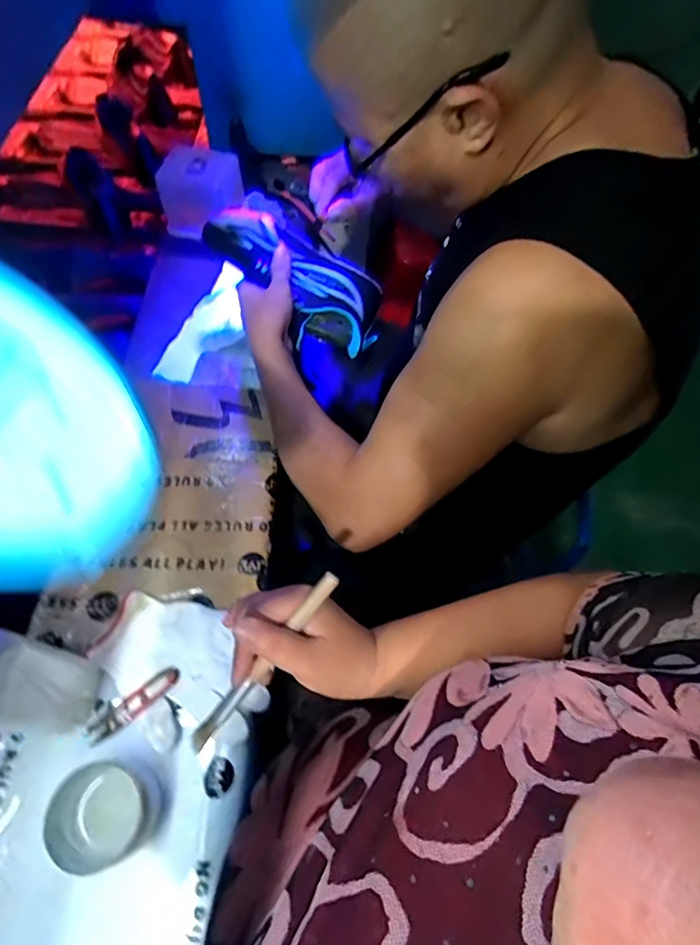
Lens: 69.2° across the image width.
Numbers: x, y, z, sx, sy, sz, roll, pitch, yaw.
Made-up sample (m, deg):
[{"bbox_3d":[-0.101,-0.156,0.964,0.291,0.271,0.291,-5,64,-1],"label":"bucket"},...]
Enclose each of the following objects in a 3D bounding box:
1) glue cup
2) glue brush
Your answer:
[{"bbox_3d":[-0.223,0.306,0.456,0.076,0.046,0.076,0,61,-1],"label":"glue cup"},{"bbox_3d":[-0.059,0.130,0.353,0.012,0.011,0.152,40,93,19],"label":"glue brush"}]

